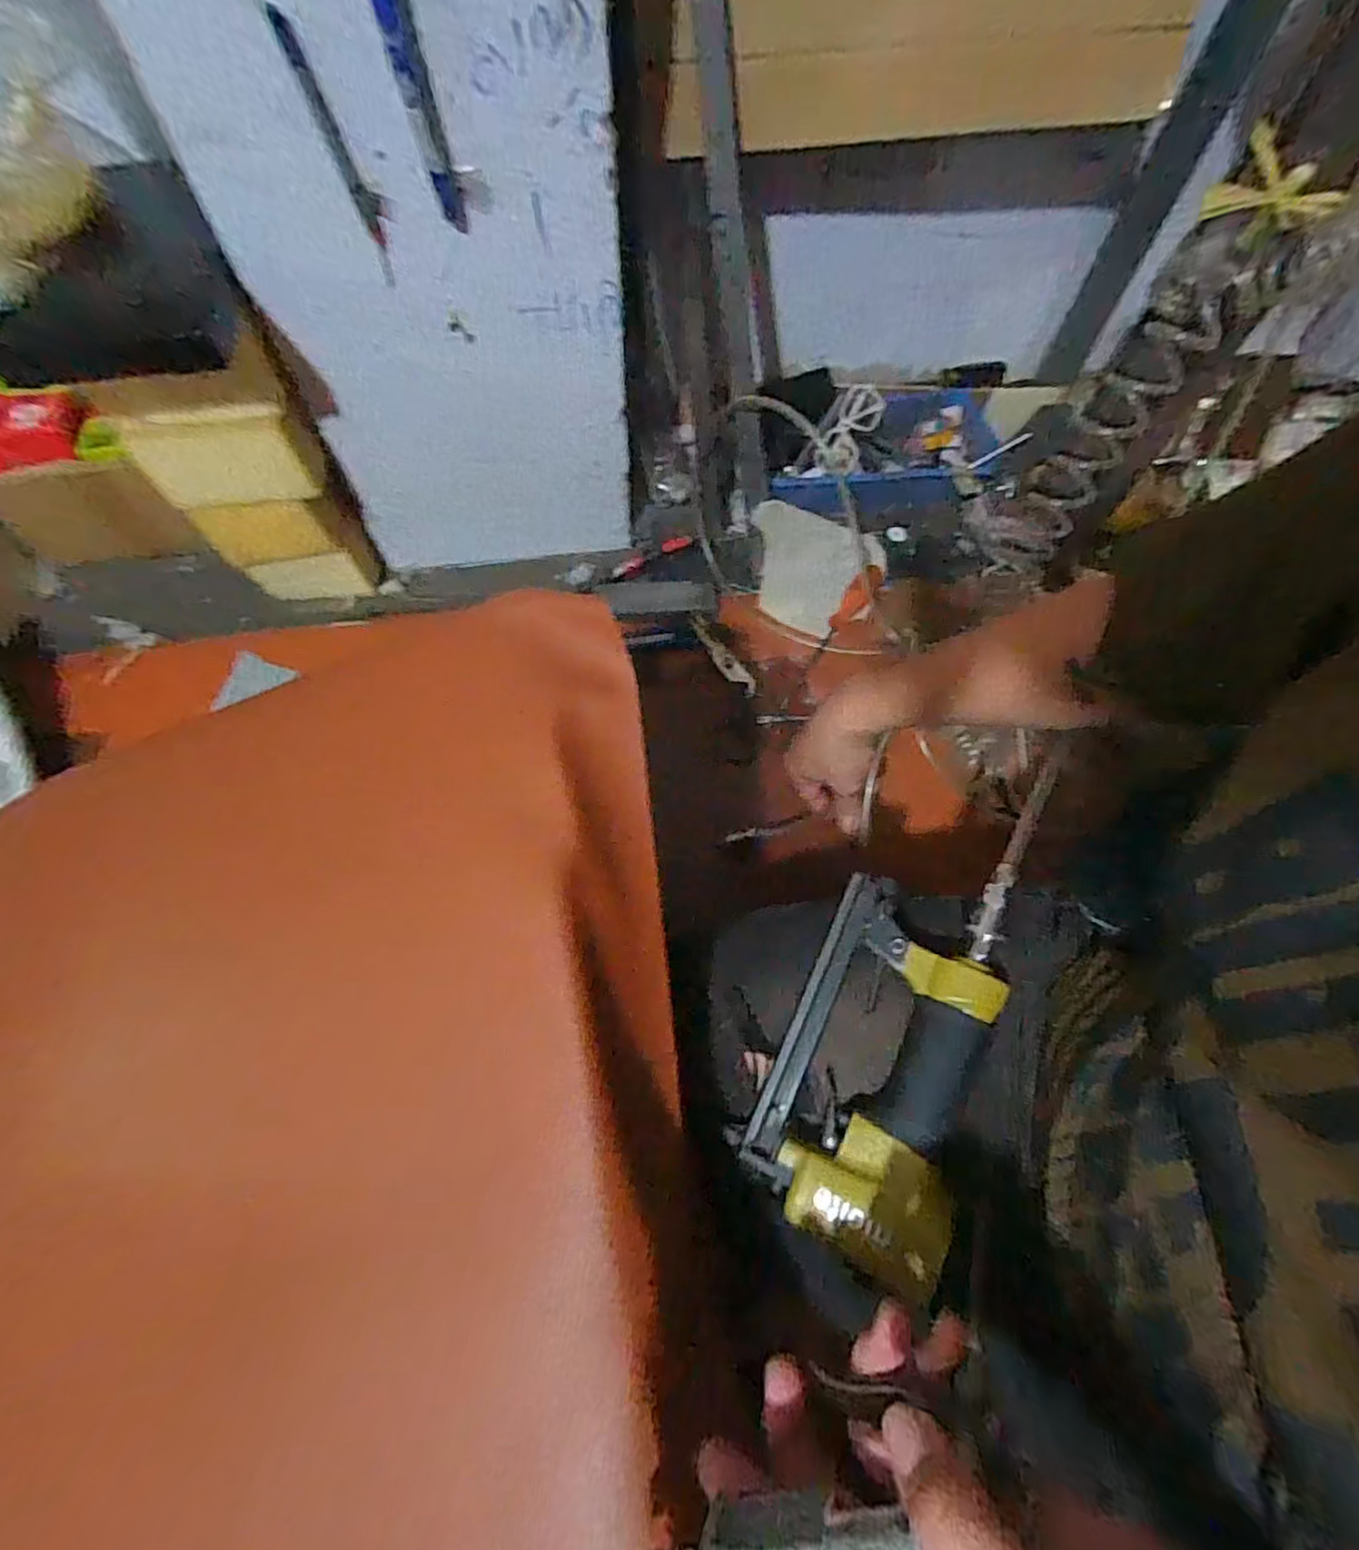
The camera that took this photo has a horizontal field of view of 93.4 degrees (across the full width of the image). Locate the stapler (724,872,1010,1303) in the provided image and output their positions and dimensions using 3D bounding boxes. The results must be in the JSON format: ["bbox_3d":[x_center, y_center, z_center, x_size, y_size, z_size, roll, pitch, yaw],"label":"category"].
[{"bbox_3d":[0.120,0.168,0.382,0.113,0.048,0.200,13,71,28],"label":"stapler"}]

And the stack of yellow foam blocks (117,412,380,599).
[{"bbox_3d":[-0.448,-0.282,0.705,0.152,0.234,0.034,-13,64,-8],"label":"stack of yellow foam blocks"}]

